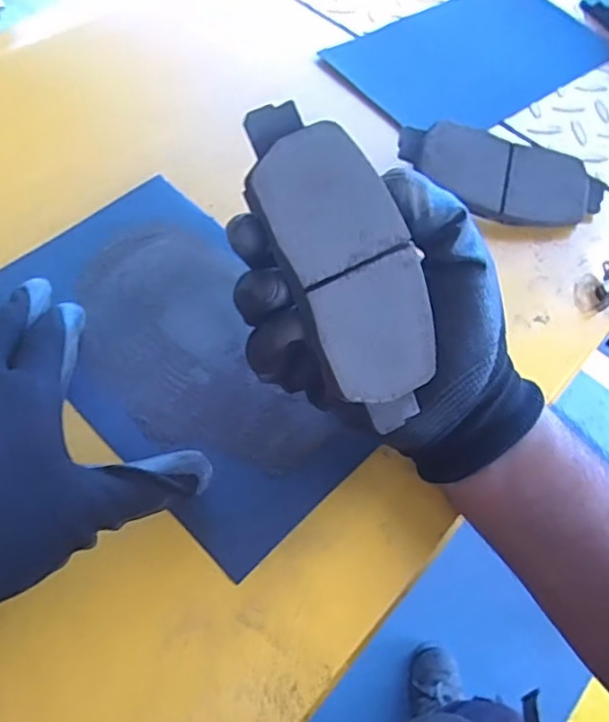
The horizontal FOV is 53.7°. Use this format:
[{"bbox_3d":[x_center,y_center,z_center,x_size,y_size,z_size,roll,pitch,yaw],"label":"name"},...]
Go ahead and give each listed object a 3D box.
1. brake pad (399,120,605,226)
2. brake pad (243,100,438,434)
[{"bbox_3d":[0.134,-0.121,0.400,0.140,0.011,0.057,11,77,-6],"label":"brake pad"},{"bbox_3d":[0.019,-0.041,0.259,0.052,0.015,0.140,-29,102,-18],"label":"brake pad"}]

